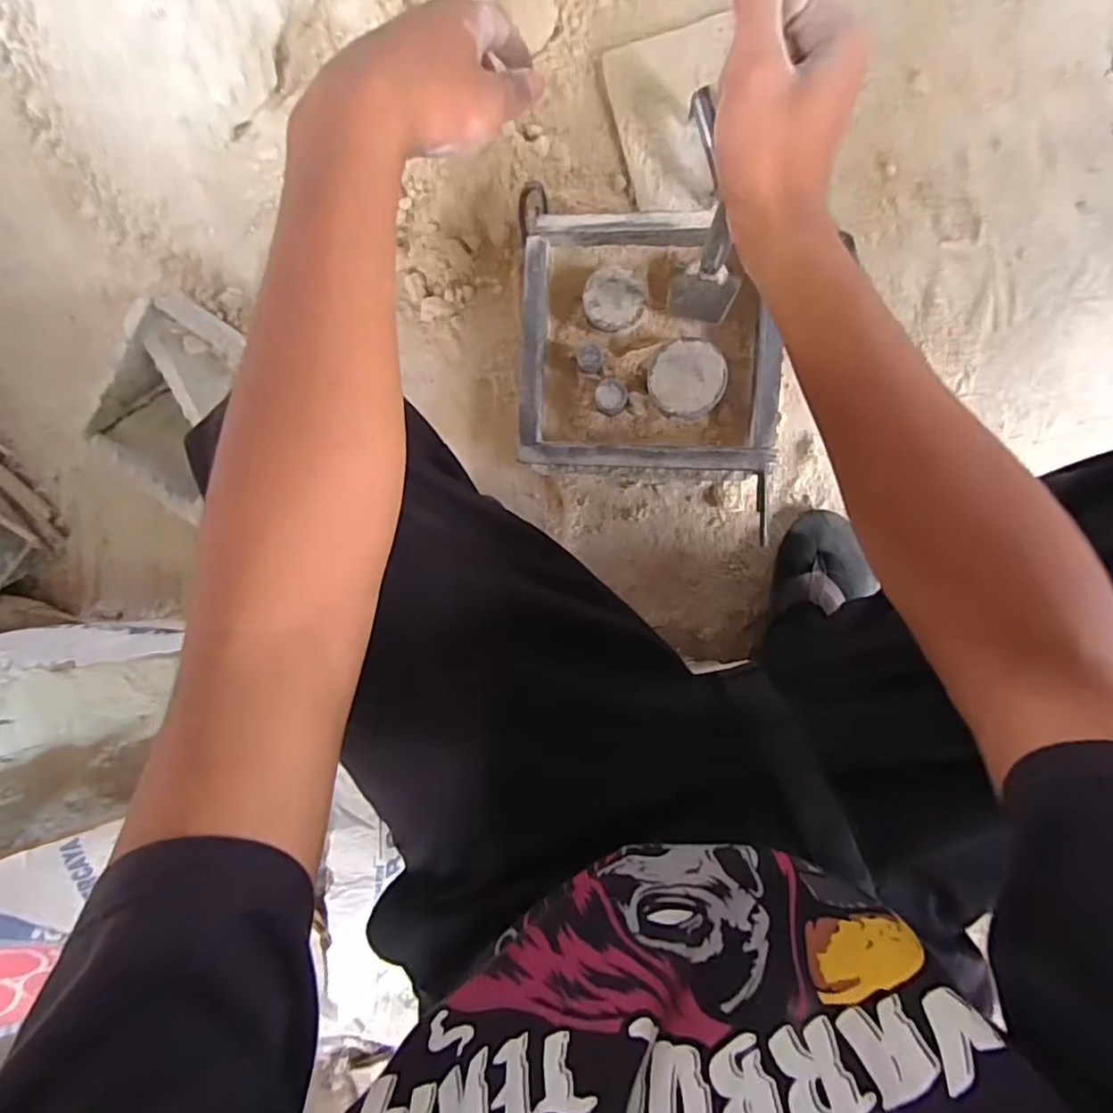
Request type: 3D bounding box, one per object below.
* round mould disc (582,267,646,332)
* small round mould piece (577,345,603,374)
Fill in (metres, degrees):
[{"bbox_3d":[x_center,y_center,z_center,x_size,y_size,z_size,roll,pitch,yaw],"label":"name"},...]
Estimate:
[{"bbox_3d":[0.056,-0.248,0.589,0.057,0.015,0.055,0,89,3],"label":"round mould disc"},{"bbox_3d":[0.033,-0.192,0.594,0.024,0.016,0.024,0,89,3],"label":"small round mould piece"}]

